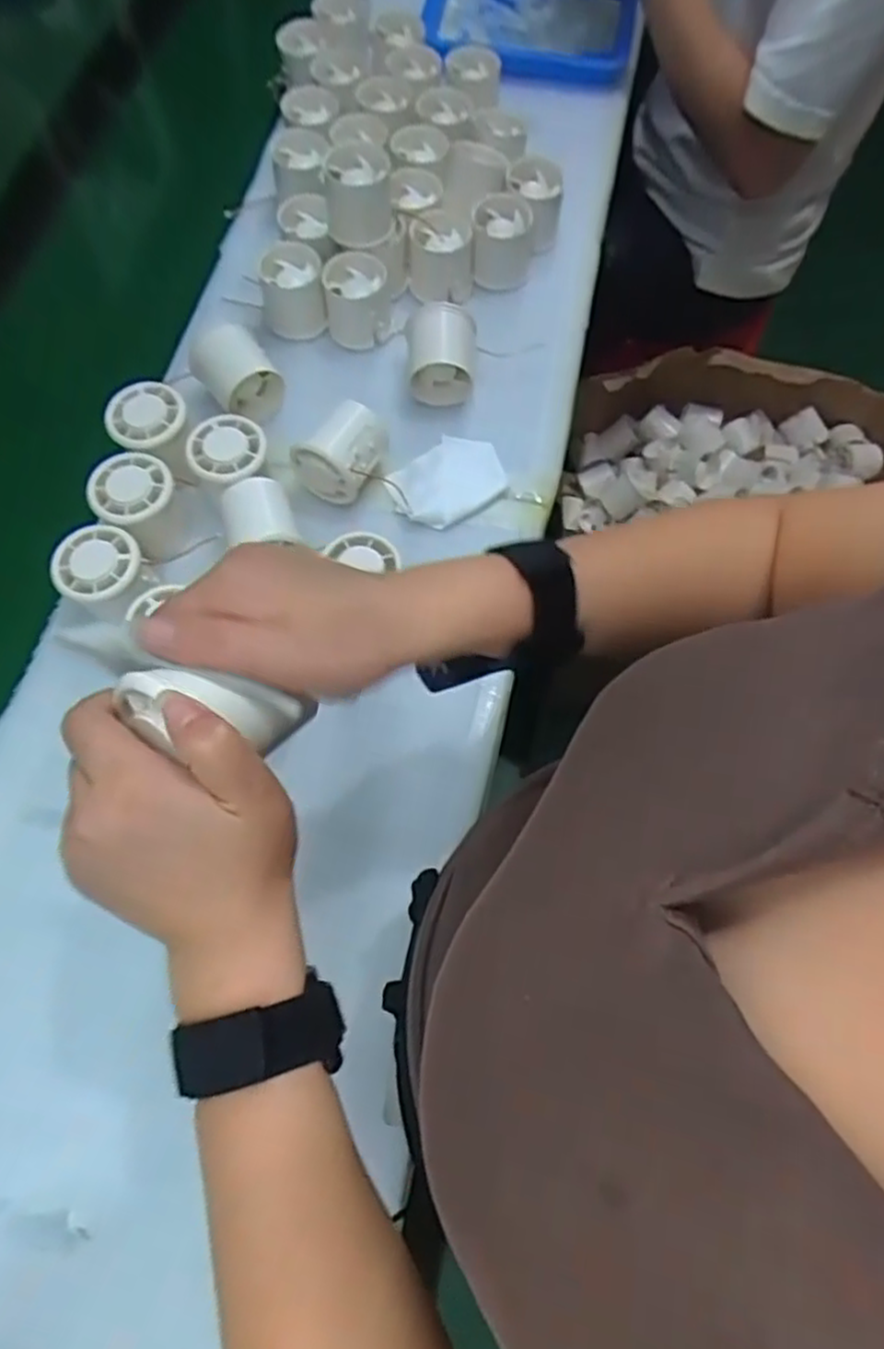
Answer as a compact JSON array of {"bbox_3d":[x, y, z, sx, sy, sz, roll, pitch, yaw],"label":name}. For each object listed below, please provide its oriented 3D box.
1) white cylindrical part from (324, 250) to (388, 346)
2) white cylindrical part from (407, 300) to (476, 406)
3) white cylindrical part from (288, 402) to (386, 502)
[{"bbox_3d":[-0.070,-0.307,0.597,0.050,0.055,0.049,0,69,-1],"label":"white cylindrical part"},{"bbox_3d":[-0.001,-0.249,0.572,0.054,0.049,0.049,1,69,0],"label":"white cylindrical part"},{"bbox_3d":[-0.076,-0.165,0.541,0.055,0.053,0.059,19,70,7],"label":"white cylindrical part"}]

